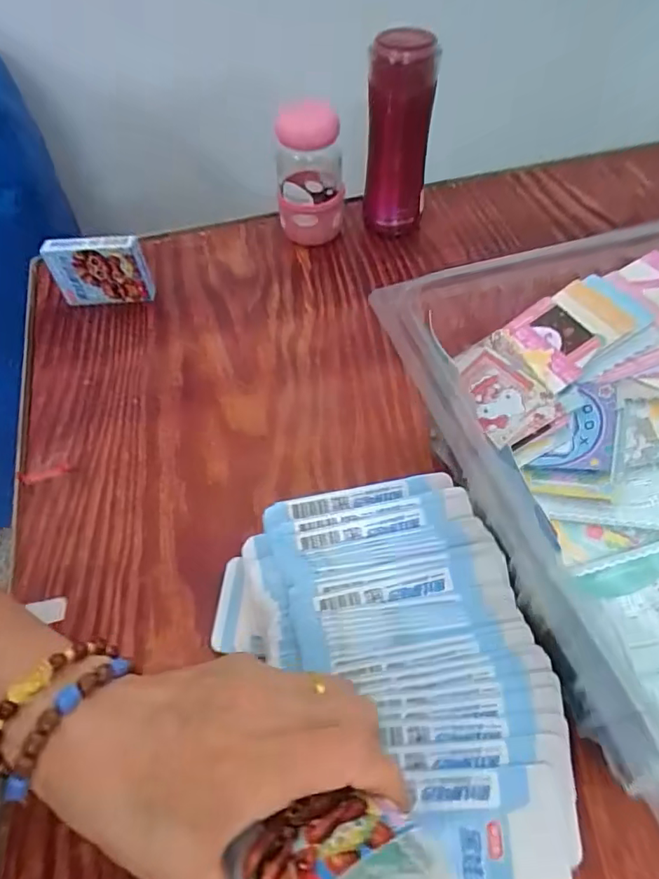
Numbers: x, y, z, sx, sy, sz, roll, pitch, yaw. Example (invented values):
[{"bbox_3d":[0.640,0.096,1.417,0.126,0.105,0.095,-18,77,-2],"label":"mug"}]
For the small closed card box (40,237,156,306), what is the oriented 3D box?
[{"bbox_3d":[-0.237,-0.173,0.532,0.097,0.071,0.019,-5,54,0],"label":"small closed card box"}]

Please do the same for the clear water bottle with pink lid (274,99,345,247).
[{"bbox_3d":[-0.023,-0.295,0.565,0.074,0.142,0.071,-4,54,0],"label":"clear water bottle with pink lid"}]

